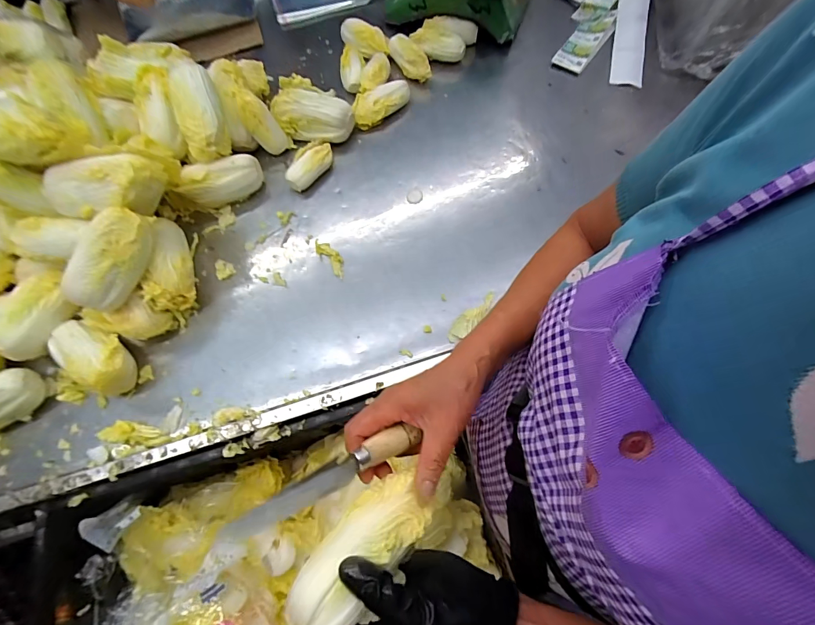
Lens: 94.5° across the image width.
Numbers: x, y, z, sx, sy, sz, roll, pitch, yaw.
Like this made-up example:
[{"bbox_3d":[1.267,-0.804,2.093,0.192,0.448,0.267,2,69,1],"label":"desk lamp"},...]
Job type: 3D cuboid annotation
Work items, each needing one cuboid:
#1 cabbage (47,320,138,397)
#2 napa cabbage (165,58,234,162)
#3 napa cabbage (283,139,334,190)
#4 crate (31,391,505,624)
[{"bbox_3d":[-0.457,0.065,0.556,0.138,0.067,0.073,32,74,13],"label":"cabbage"},{"bbox_3d":[-0.350,-0.341,0.628,0.072,0.074,0.168,-20,89,-6],"label":"napa cabbage"},{"bbox_3d":[-0.174,-0.267,0.687,0.052,0.040,0.104,28,73,12],"label":"napa cabbage"},{"bbox_3d":[-0.166,0.369,0.526,0.573,0.206,0.384,-17,70,-4],"label":"crate"}]

